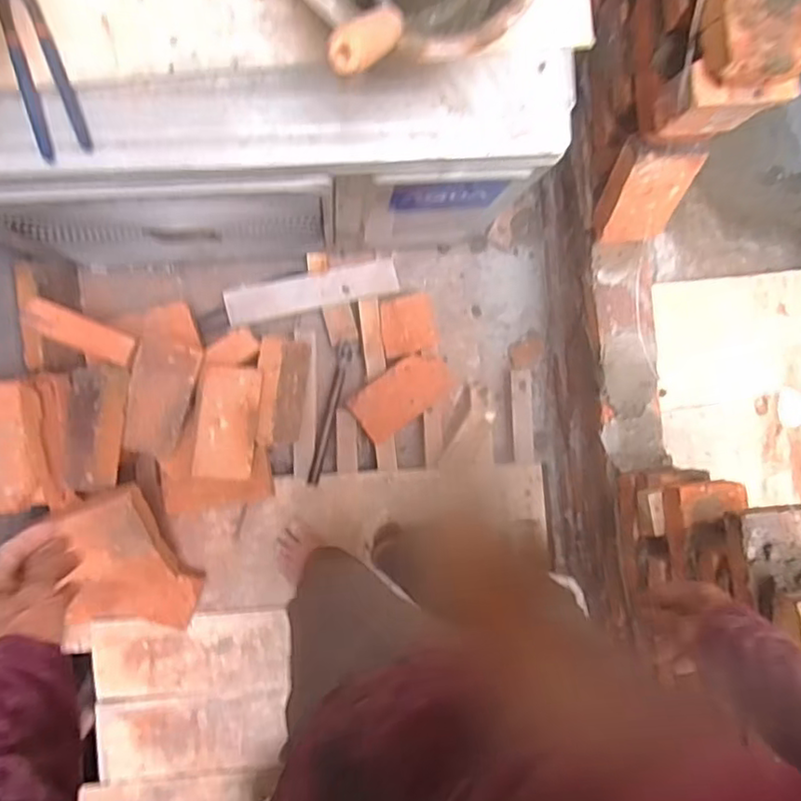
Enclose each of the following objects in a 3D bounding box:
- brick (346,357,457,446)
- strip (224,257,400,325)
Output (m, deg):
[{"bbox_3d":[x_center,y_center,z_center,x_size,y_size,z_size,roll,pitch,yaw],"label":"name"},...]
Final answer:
[{"bbox_3d":[0.007,-0.010,1.230,0.199,0.061,0.104,-35,93,-5],"label":"brick"},{"bbox_3d":[-0.173,-0.214,1.250,0.333,0.027,0.069,-13,91,-5],"label":"strip"}]

